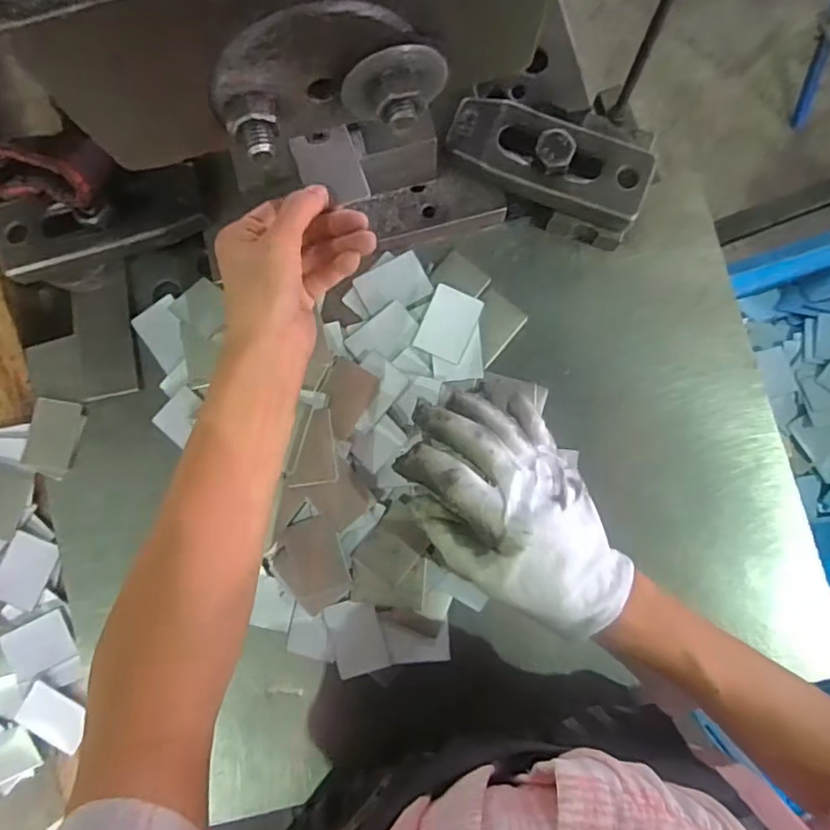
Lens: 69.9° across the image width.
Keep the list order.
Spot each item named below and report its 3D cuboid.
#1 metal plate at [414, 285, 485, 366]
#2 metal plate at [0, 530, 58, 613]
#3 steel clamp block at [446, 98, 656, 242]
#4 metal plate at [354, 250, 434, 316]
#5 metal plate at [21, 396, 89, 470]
[{"bbox_3d":[0.024,-0.064,0.413,0.035,0.004,0.049,22,86,4],"label":"metal plate"},{"bbox_3d":[-0.269,0.108,0.409,0.034,0.004,0.047,20,84,-2],"label":"metal plate"},{"bbox_3d":[0.086,-0.165,0.387,0.131,0.026,0.052,21,86,4],"label":"steel clamp block"},{"bbox_3d":[-0.015,-0.090,0.412,0.047,0.004,0.036,-26,79,-3],"label":"metal plate"},{"bbox_3d":[-0.253,0.014,0.416,0.037,0.005,0.049,16,86,4],"label":"metal plate"}]

